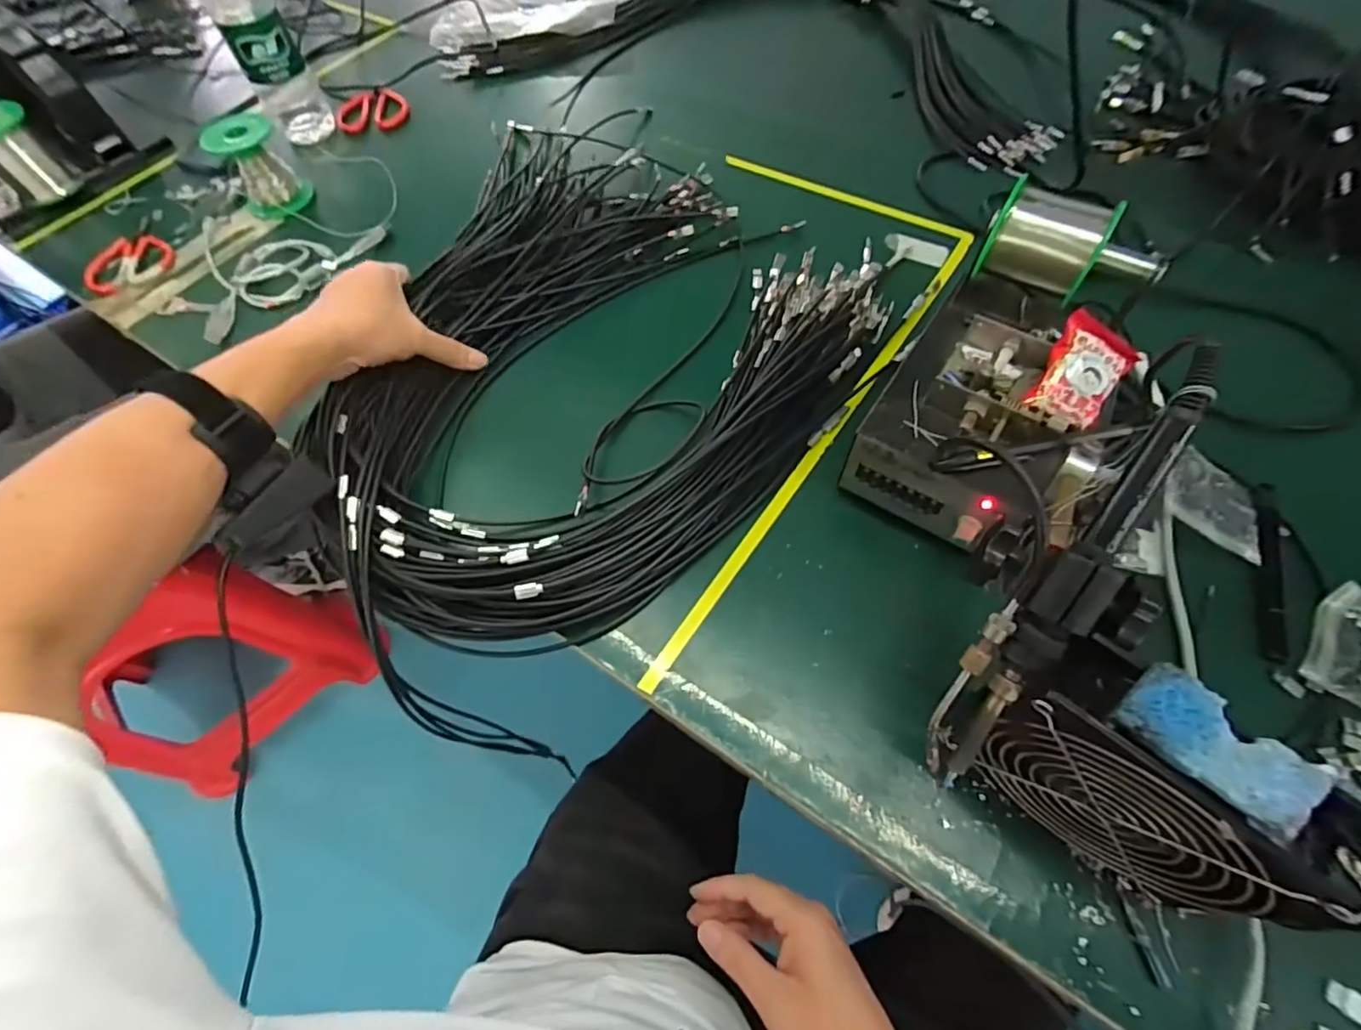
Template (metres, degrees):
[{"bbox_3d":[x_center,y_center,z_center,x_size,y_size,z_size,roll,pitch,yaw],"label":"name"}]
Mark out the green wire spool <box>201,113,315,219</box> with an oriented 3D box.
[{"bbox_3d":[-0.442,-0.365,0.607,0.066,0.071,0.070,-37,67,-15],"label":"green wire spool"}]

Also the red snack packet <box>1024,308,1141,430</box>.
[{"bbox_3d":[0.247,-0.088,0.356,0.043,0.016,0.068,27,95,9],"label":"red snack packet"}]

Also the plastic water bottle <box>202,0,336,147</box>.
[{"bbox_3d":[-0.453,-0.517,0.620,0.067,0.200,0.072,-31,66,-13],"label":"plastic water bottle"}]

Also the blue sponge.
[{"bbox_3d":[0.203,0.086,0.218,0.031,0.012,0.060,-42,68,-17],"label":"blue sponge"}]

